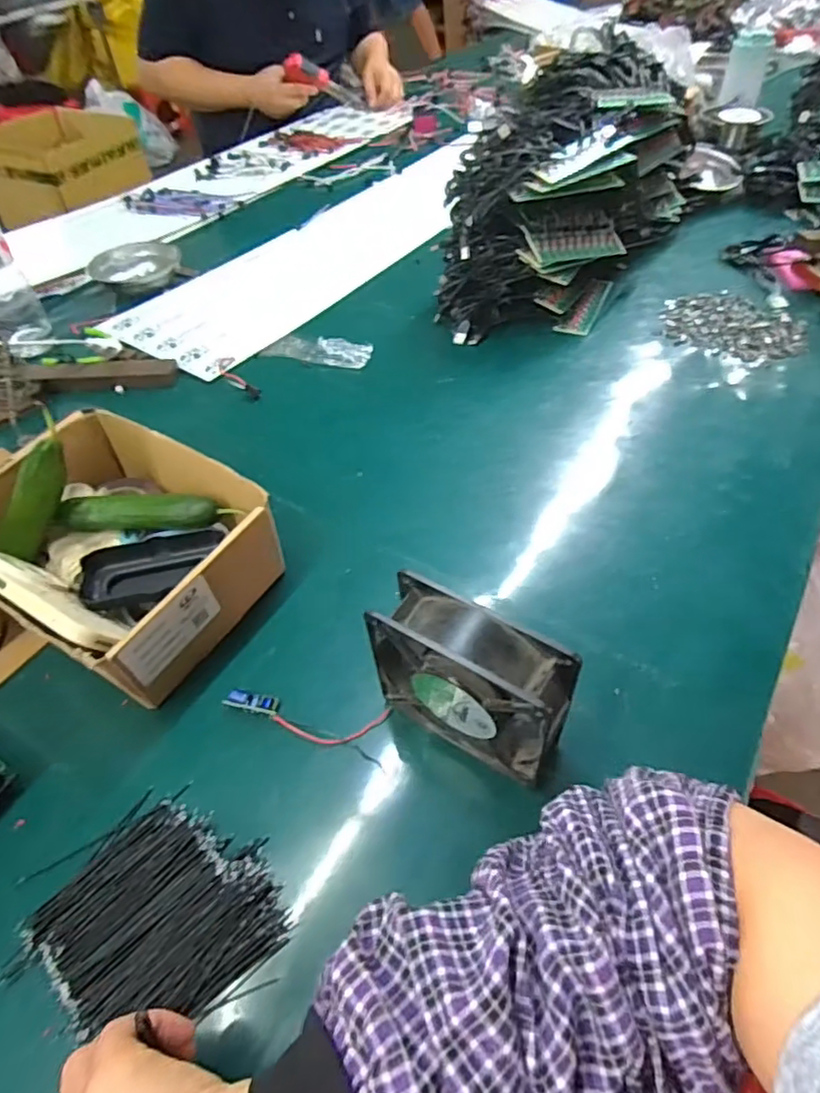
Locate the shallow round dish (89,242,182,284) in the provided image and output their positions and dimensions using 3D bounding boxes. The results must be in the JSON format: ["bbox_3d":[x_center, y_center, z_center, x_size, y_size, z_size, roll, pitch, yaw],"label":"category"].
[{"bbox_3d":[-0.394,-0.401,0.877,0.092,0.034,0.111,20,56,19],"label":"shallow round dish"}]

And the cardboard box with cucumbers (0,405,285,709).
[{"bbox_3d":[-0.235,-0.001,0.489,0.221,0.094,0.173,26,58,23],"label":"cardboard box with cucumbers"}]

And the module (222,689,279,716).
[{"bbox_3d":[-0.114,0.113,0.443,0.038,0.007,0.014,13,52,-3],"label":"module"}]

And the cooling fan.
[{"bbox_3d":[0.037,0.087,0.383,0.118,0.119,0.045,26,58,23],"label":"cooling fan"}]

